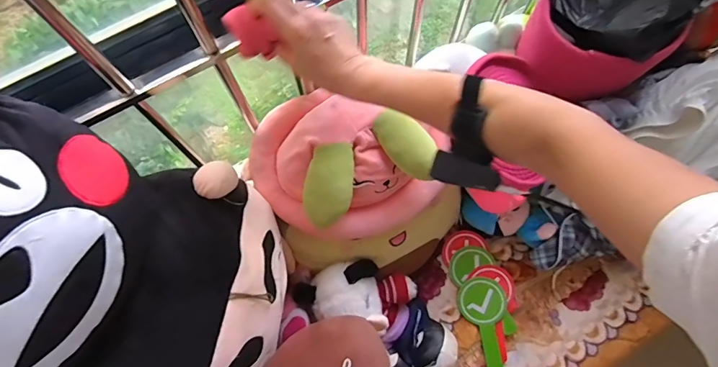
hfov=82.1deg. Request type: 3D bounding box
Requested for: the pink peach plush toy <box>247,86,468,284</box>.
[{"bbox_3d":[-0.016,0.022,0.748,0.272,0.285,0.323,-41,74,-13],"label":"pink peach plush toy"}]

